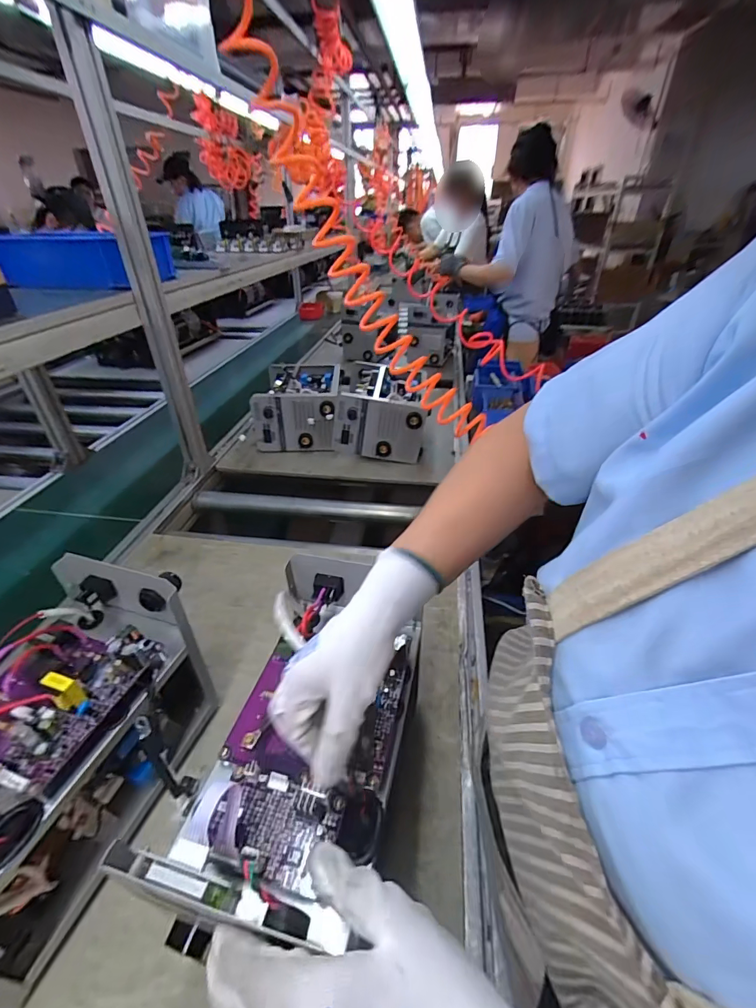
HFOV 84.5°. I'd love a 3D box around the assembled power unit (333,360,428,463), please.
[{"bbox_3d":[0.016,-0.249,1.099,0.213,0.160,0.287,3,36,7],"label":"assembled power unit"}]

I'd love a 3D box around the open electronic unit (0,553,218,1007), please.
[{"bbox_3d":[-0.312,0.233,0.402,0.177,0.216,0.290,13,39,19],"label":"open electronic unit"}]

